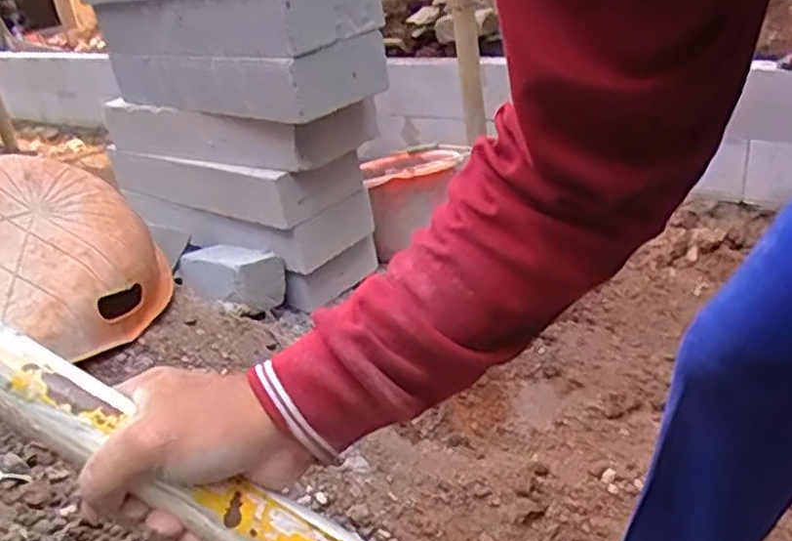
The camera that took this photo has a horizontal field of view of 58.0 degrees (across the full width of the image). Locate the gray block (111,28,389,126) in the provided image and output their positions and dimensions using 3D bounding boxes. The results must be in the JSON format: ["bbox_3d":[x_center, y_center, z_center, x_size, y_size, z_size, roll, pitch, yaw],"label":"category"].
[{"bbox_3d":[-0.295,-0.347,1.265,0.513,0.103,0.229,12,32,31],"label":"gray block"}]

